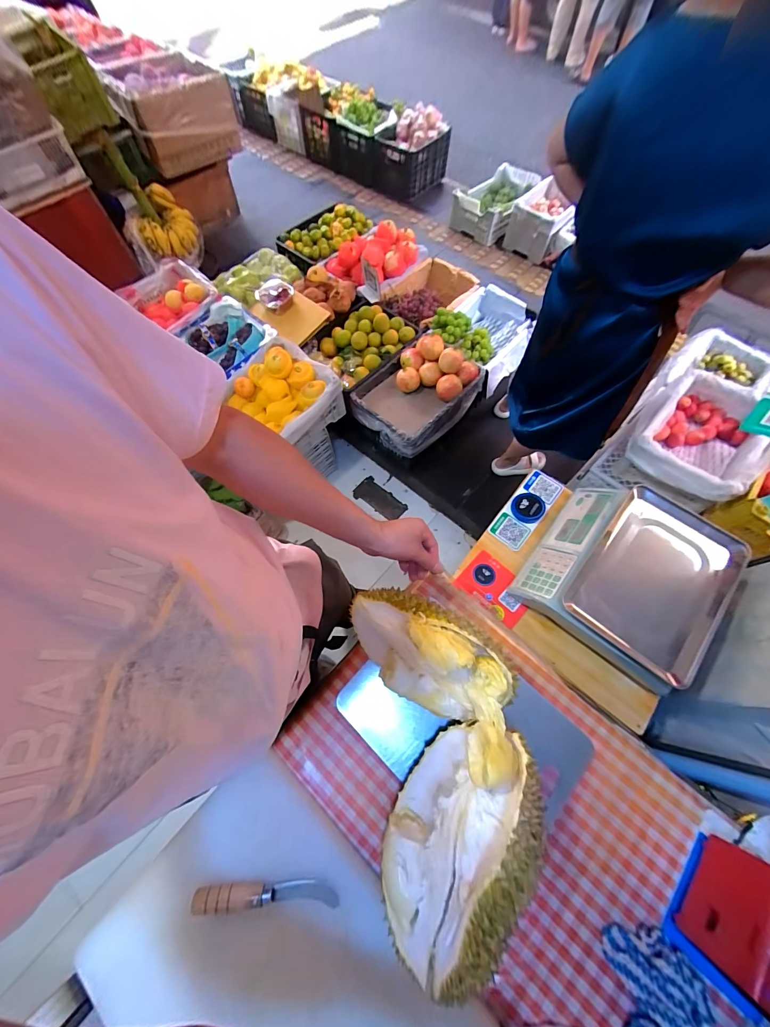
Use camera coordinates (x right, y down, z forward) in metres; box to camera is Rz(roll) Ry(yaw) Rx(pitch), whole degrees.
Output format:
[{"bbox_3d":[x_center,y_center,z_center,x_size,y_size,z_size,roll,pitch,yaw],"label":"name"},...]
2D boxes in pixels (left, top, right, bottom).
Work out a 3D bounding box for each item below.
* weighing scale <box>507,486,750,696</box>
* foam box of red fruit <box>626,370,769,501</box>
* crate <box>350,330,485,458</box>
[{"bbox_3d":[0.494,0.120,0.717,0.317,0.117,0.333,36,72,15],"label":"weighing scale"},{"bbox_3d":[0.951,-0.241,1.039,0.404,0.104,0.324,-42,72,-15],"label":"foam box of red fruit"},{"bbox_3d":[0.134,-0.512,1.462,0.380,0.232,0.499,36,72,15],"label":"crate"}]

